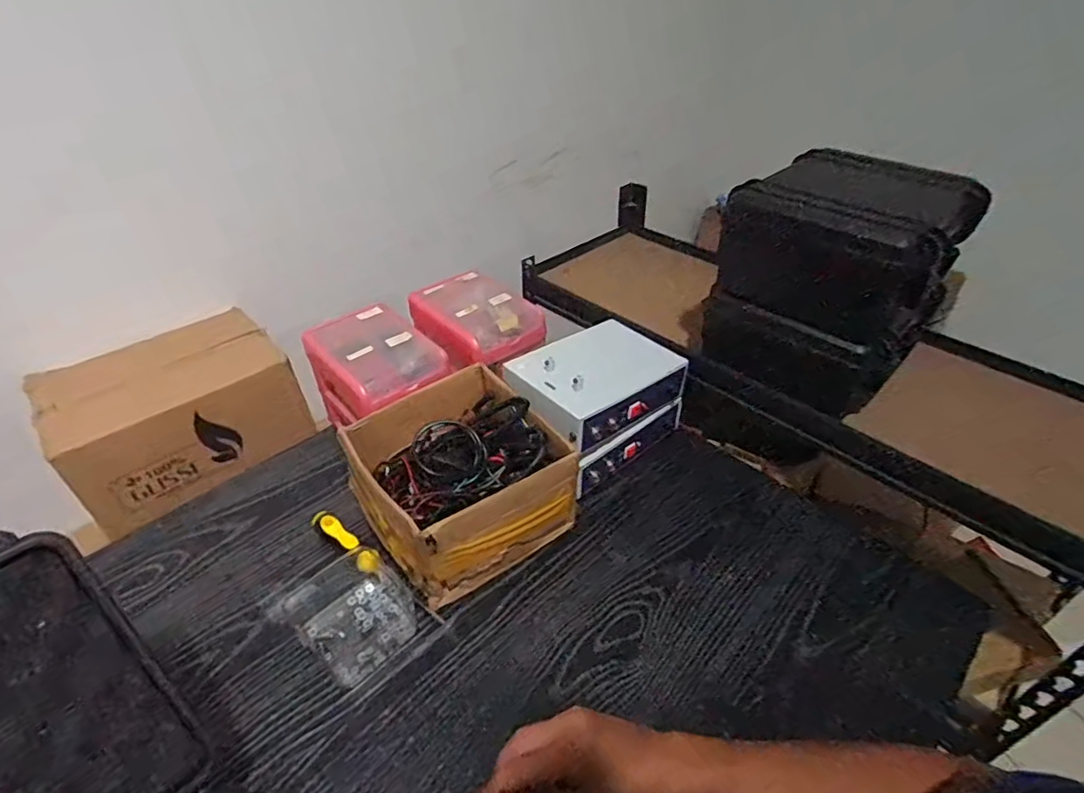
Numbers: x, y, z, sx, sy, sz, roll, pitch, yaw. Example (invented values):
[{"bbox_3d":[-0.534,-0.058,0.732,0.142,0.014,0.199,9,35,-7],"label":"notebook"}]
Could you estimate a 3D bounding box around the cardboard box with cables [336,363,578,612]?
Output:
[{"bbox_3d":[-0.098,0.101,0.684,0.210,0.134,0.216,-28,47,-29],"label":"cardboard box with cables"}]

